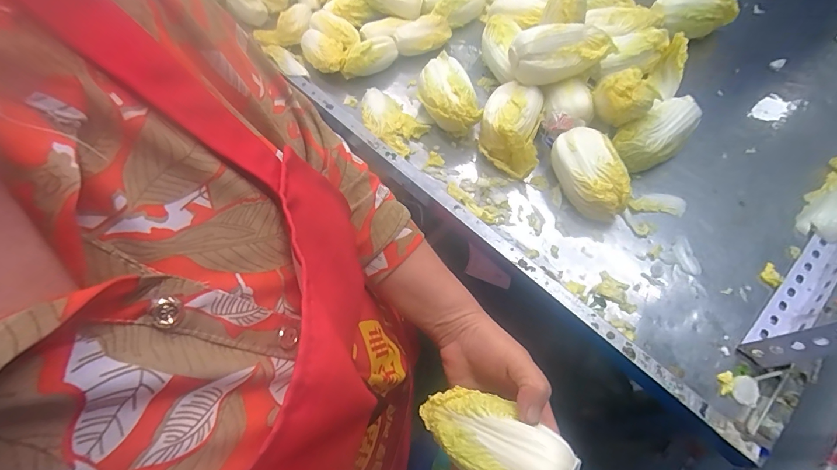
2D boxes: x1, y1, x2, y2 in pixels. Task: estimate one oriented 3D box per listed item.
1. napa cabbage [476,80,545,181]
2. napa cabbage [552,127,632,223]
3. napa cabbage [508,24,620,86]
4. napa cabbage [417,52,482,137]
[{"bbox_3d":[0.138,-0.161,0.586,0.086,0.067,0.133,11,61,8],"label":"napa cabbage"},{"bbox_3d":[0.237,-0.084,0.548,0.075,0.066,0.129,-13,61,-6],"label":"napa cabbage"},{"bbox_3d":[0.209,-0.265,0.575,0.142,0.071,0.069,-8,60,-3],"label":"napa cabbage"},{"bbox_3d":[0.043,-0.214,0.618,0.076,0.072,0.129,-18,61,-9],"label":"napa cabbage"}]

